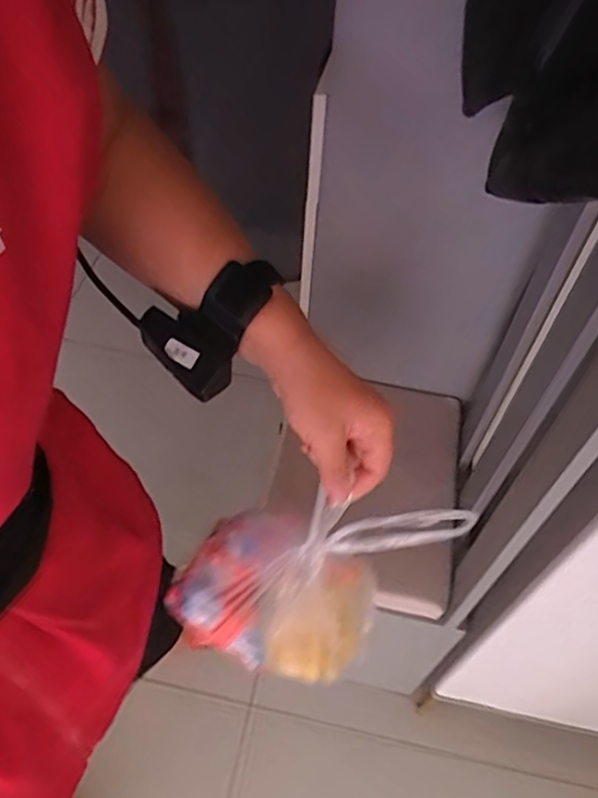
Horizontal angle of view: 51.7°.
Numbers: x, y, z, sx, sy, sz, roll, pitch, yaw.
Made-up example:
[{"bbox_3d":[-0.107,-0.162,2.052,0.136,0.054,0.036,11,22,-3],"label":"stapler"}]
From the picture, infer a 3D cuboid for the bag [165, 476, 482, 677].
[{"bbox_3d":[-0.016,0.169,0.593,0.223,0.251,0.101,19,54,10],"label":"bag"}]

